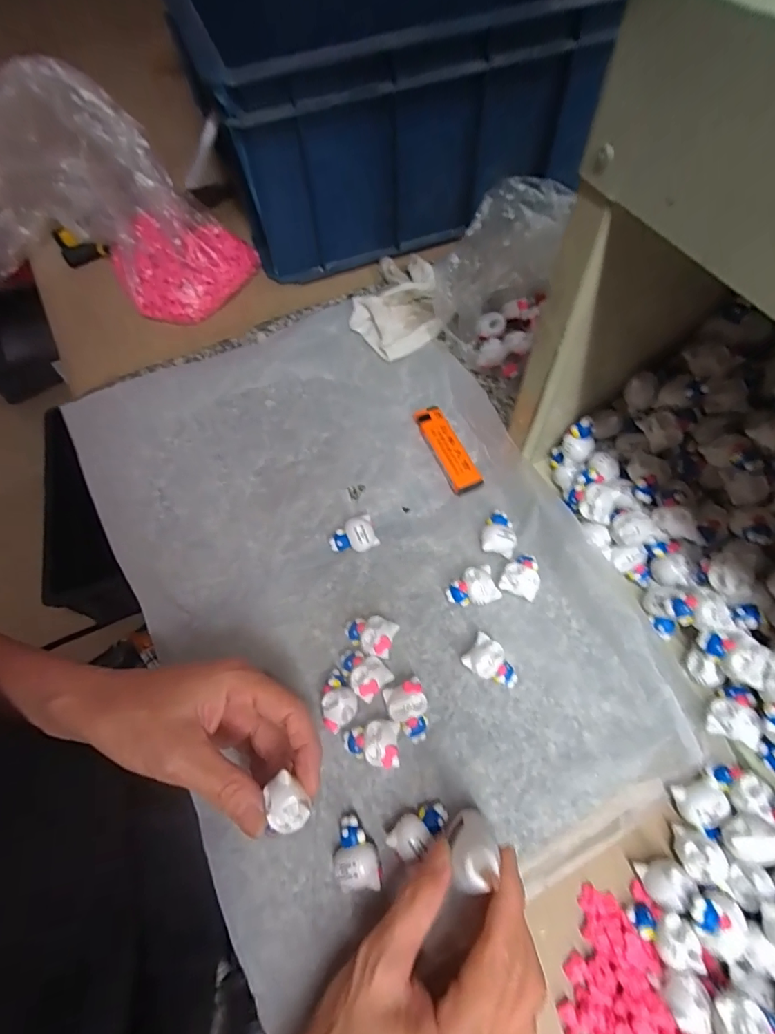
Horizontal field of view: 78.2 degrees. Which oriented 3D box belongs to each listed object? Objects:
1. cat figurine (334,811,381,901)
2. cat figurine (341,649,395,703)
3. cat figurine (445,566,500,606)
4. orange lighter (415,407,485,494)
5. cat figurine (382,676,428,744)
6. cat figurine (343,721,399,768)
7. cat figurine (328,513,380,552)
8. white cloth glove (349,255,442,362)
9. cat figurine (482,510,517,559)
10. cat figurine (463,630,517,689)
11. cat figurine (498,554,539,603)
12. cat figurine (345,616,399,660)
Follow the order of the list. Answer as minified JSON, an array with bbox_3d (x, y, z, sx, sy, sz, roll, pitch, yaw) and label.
[{"bbox_3d":[-0.018,0.190,0.269,0.023,0.020,0.037,-10,64,-4],"label":"cat figurine"},{"bbox_3d":[-0.017,0.102,0.314,0.034,0.019,0.025,39,71,18],"label":"cat figurine"},{"bbox_3d":[0.059,0.051,0.336,0.034,0.019,0.026,-16,64,-6],"label":"cat figurine"},{"bbox_3d":[0.047,-0.055,0.385,0.023,0.014,0.079,-22,65,-9],"label":"orange lighter"},{"bbox_3d":[0.014,0.123,0.302,0.024,0.019,0.034,-20,65,-9],"label":"cat figurine"},{"bbox_3d":[-0.010,0.140,0.295,0.033,0.020,0.026,0,64,1],"label":"cat figurine"},{"bbox_3d":[-0.026,0.014,0.355,0.035,0.016,0.023,-18,65,-8],"label":"cat figurine"},{"bbox_3d":[0.005,-0.203,0.447,0.076,0.035,0.118,-4,64,-1],"label":"white cloth glove"},{"bbox_3d":[0.083,0.010,0.352,0.024,0.017,0.033,11,65,7],"label":"cat figurine"},{"bbox_3d":[0.069,0.097,0.313,0.035,0.019,0.024,35,70,17],"label":"cat figurine"},{"bbox_3d":[0.095,0.042,0.338,0.026,0.016,0.031,23,67,12],"label":"cat figurine"},{"bbox_3d":[-0.013,0.080,0.324,0.034,0.020,0.025,18,65,10],"label":"cat figurine"}]

